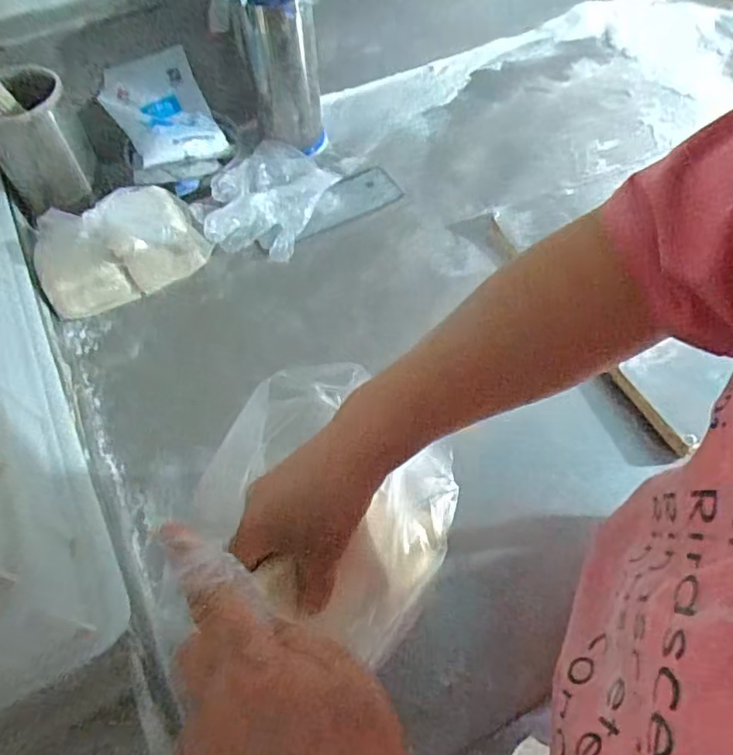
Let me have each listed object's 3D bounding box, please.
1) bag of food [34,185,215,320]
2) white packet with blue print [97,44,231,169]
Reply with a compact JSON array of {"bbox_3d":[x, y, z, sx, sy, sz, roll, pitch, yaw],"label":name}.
[{"bbox_3d":[-0.260,-0.148,0.638,0.183,0.102,0.116,-10,58,-5],"label":"bag of food"},{"bbox_3d":[-0.247,-0.318,0.719,0.114,0.084,0.142,-27,61,-16],"label":"white packet with blue print"}]

